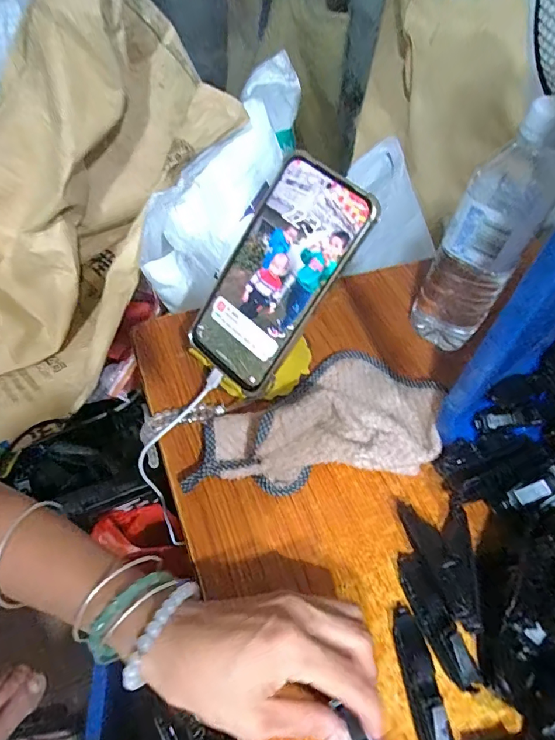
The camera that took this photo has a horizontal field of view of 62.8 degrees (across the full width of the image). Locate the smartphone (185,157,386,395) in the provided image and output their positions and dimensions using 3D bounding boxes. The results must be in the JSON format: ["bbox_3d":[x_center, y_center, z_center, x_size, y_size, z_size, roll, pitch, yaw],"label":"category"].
[{"bbox_3d":[-0.003,-0.067,0.337,0.080,0.168,0.005,41,21,19],"label":"smartphone"}]

